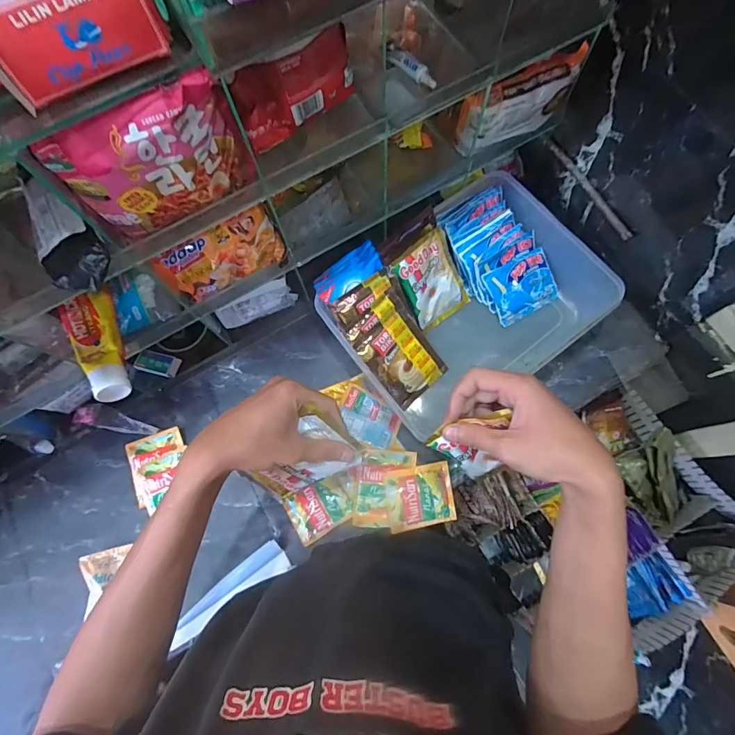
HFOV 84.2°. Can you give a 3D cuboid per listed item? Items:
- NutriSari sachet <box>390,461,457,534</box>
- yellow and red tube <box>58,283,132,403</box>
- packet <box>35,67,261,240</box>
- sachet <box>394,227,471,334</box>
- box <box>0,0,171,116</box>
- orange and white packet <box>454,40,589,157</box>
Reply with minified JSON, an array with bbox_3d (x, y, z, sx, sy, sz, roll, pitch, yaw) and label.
[{"bbox_3d":[0.069,0.166,0.520,0.085,0.005,0.073,-8,85,-12],"label":"NutriSari sachet"},{"bbox_3d":[-0.291,-0.026,0.432,0.048,0.027,0.130,-23,75,-5],"label":"yellow and red tube"},{"bbox_3d":[-0.154,-0.151,0.308,0.129,0.101,0.026,-29,76,-6],"label":"packet"},{"bbox_3d":[0.090,-0.115,0.562,0.093,0.010,0.115,-40,121,-19],"label":"sachet"},{"bbox_3d":[-0.182,-0.225,0.235,0.087,0.045,0.119,-27,75,-6],"label":"box"},{"bbox_3d":[0.180,-0.310,0.482,0.138,0.085,0.033,-22,75,-5],"label":"orange and white packet"}]

